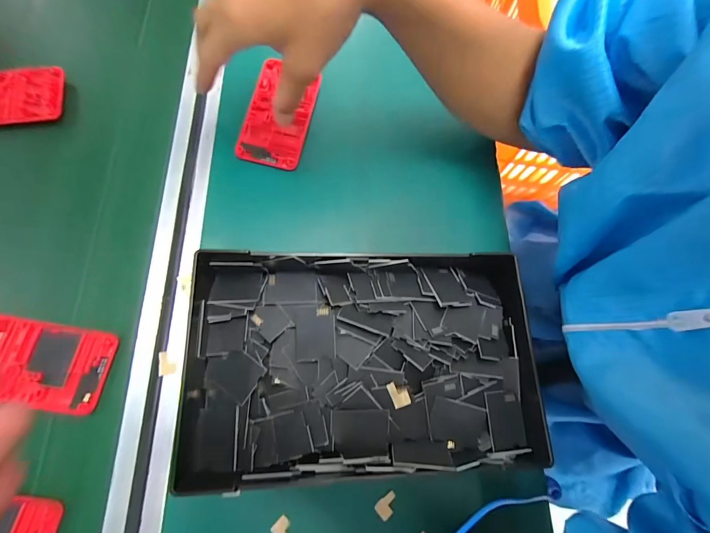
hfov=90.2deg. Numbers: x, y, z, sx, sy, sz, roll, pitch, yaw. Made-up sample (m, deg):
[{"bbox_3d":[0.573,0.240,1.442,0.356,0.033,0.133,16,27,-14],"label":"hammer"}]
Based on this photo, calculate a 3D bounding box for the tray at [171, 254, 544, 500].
[{"bbox_3d":[0.013,0.075,0.289,0.281,0.061,0.166,-2,72,-6],"label":"tray"}]

